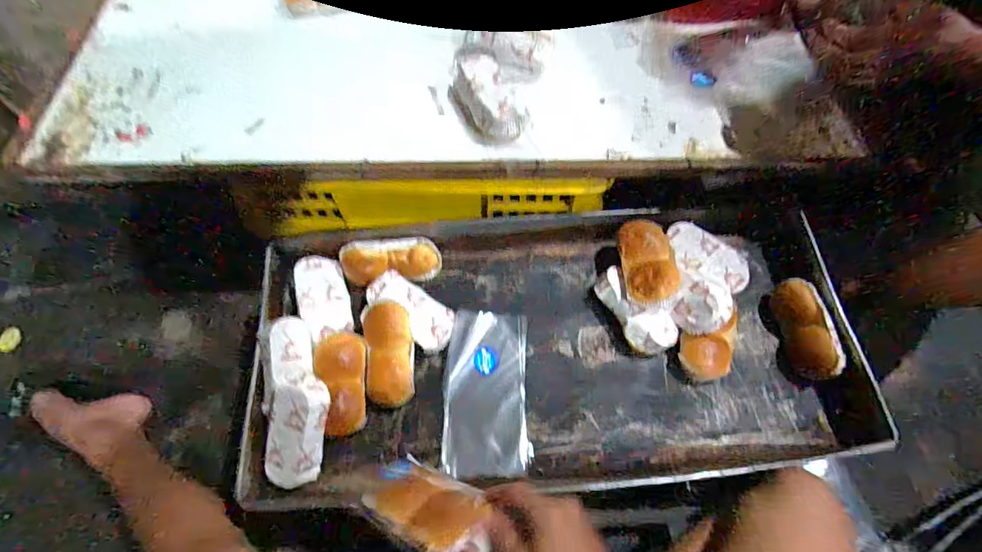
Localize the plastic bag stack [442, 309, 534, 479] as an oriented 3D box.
[{"bbox_3d":[-0.006,0.158,0.630,0.116,0.024,0.218,-1,67,0],"label":"plastic bag stack"}]

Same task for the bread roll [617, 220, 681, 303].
[{"bbox_3d":[0.227,-0.024,0.650,0.069,0.054,0.128,0,67,0],"label":"bread roll"}]

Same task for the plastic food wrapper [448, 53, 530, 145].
[{"bbox_3d":[-0.006,-0.248,0.646,0.082,0.054,0.142,-24,69,-10],"label":"plastic food wrapper"}]

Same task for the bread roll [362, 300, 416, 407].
[{"bbox_3d":[-0.137,0.103,0.611,0.063,0.038,0.135,-6,88,-3],"label":"bread roll"}]

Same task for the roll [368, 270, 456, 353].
[{"bbox_3d":[-0.116,0.051,0.657,0.136,0.046,0.064,33,71,13],"label":"roll"}]

